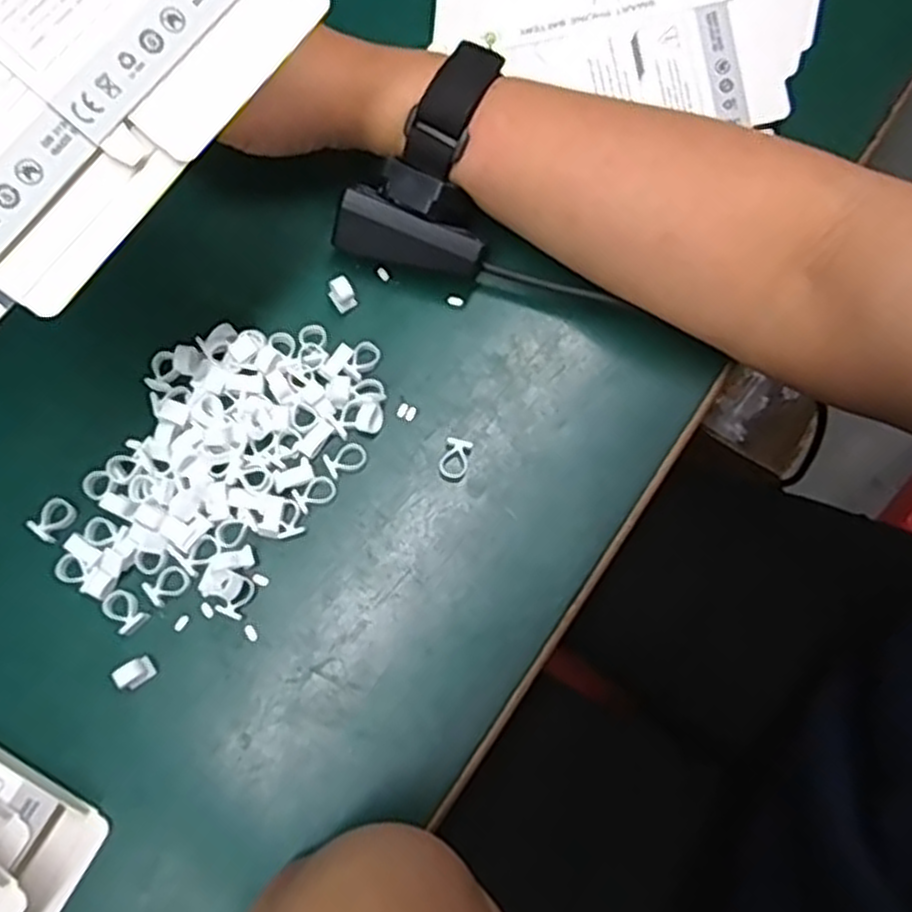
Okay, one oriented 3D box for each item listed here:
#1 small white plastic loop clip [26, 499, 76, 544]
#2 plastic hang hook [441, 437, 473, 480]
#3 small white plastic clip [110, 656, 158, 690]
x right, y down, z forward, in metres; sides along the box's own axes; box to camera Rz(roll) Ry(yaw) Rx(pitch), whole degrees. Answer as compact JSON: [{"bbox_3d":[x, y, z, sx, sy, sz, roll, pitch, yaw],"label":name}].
[{"bbox_3d":[-0.175,0.027,0.343,0.014,0.006,0.018,35,78,7],"label":"small white plastic loop clip"},{"bbox_3d":[0.000,0.001,0.360,0.012,0.005,0.019,13,76,2],"label":"plastic hang hook"},{"bbox_3d":[-0.134,0.090,0.328,0.013,0.015,0.009,-35,79,-9],"label":"small white plastic clip"}]

